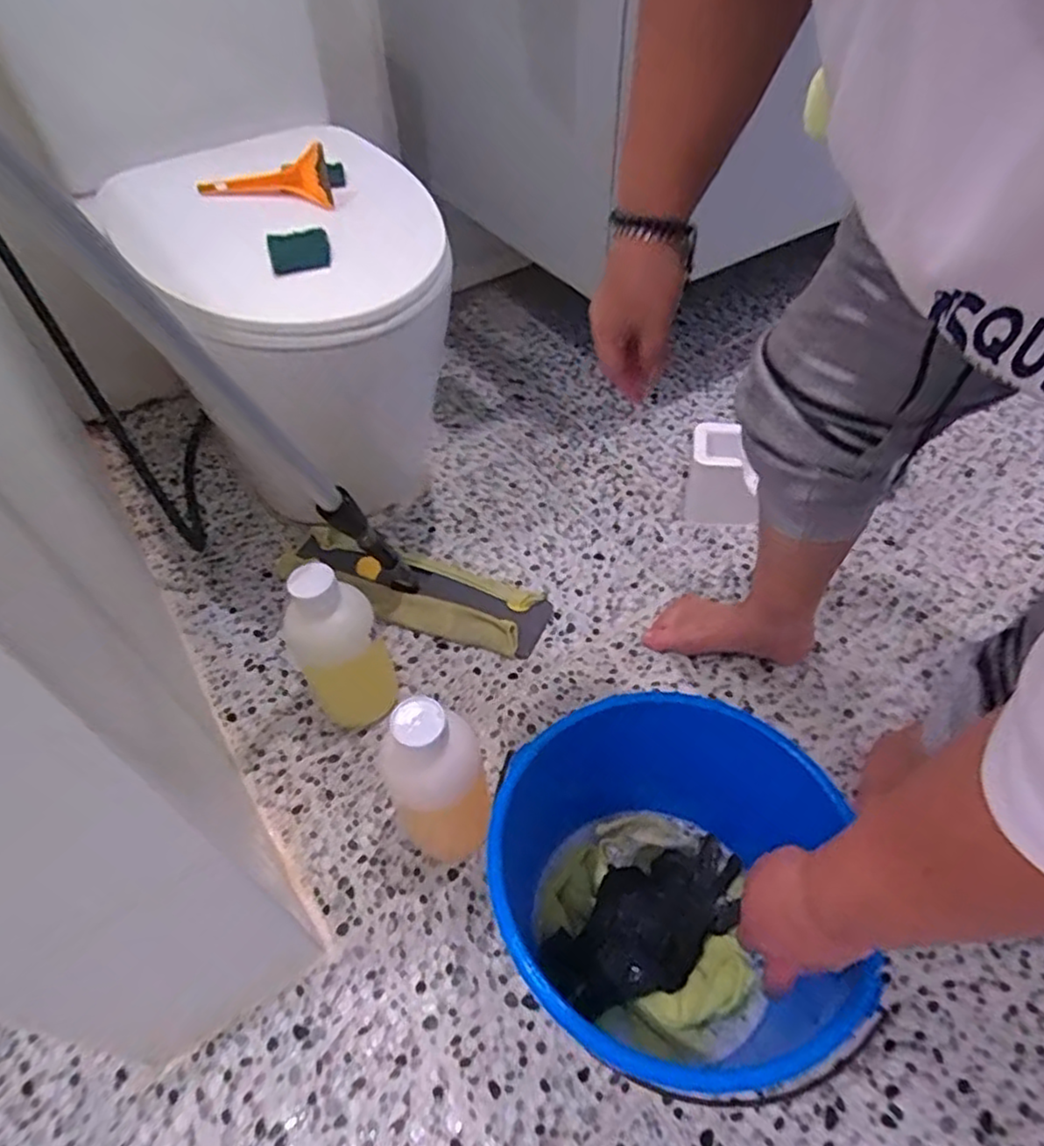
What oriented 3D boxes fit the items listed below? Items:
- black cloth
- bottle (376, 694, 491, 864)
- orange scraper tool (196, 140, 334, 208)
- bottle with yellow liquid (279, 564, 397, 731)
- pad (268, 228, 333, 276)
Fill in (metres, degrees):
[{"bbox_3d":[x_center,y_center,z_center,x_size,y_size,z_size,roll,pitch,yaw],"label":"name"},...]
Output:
[{"bbox_3d":[0.113,0.311,0.621,0.191,0.041,0.095,-35,57,-23],"label":"black cloth"},{"bbox_3d":[-0.086,0.208,0.672,0.079,0.223,0.069,33,59,28],"label":"bottle"},{"bbox_3d":[-0.280,-0.440,0.765,0.154,0.059,0.043,12,52,13],"label":"orange scraper tool"},{"bbox_3d":[-0.208,0.077,0.791,0.095,0.227,0.093,-26,52,-17],"label":"bottle with yellow liquid"},{"bbox_3d":[-0.221,-0.320,0.689,0.059,0.020,0.061,-13,51,-8],"label":"pad"}]

